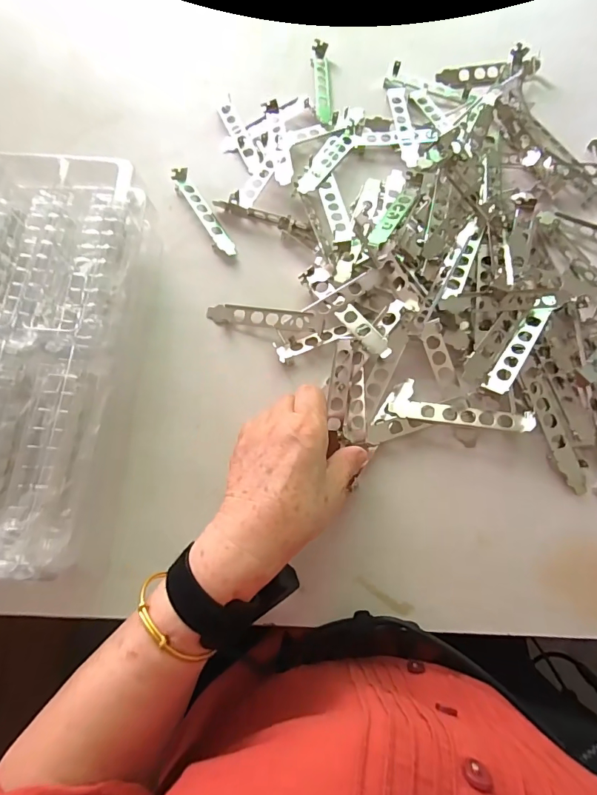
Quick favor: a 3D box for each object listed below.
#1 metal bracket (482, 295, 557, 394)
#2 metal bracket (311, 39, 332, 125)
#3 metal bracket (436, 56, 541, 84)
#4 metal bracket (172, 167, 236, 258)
[{"bbox_3d":[0.201,-0.051,0.379,0.020,0.013,0.111,26,72,39],"label":"metal bracket"},{"bbox_3d":[0.029,-0.383,0.512,0.021,0.014,0.119,-3,73,0],"label":"metal bracket"},{"bbox_3d":[0.227,-0.391,0.508,0.121,0.009,0.023,-4,92,3],"label":"metal bracket"},{"bbox_3d":[-0.104,-0.200,0.457,0.022,0.016,0.122,-29,75,-7],"label":"metal bracket"}]

